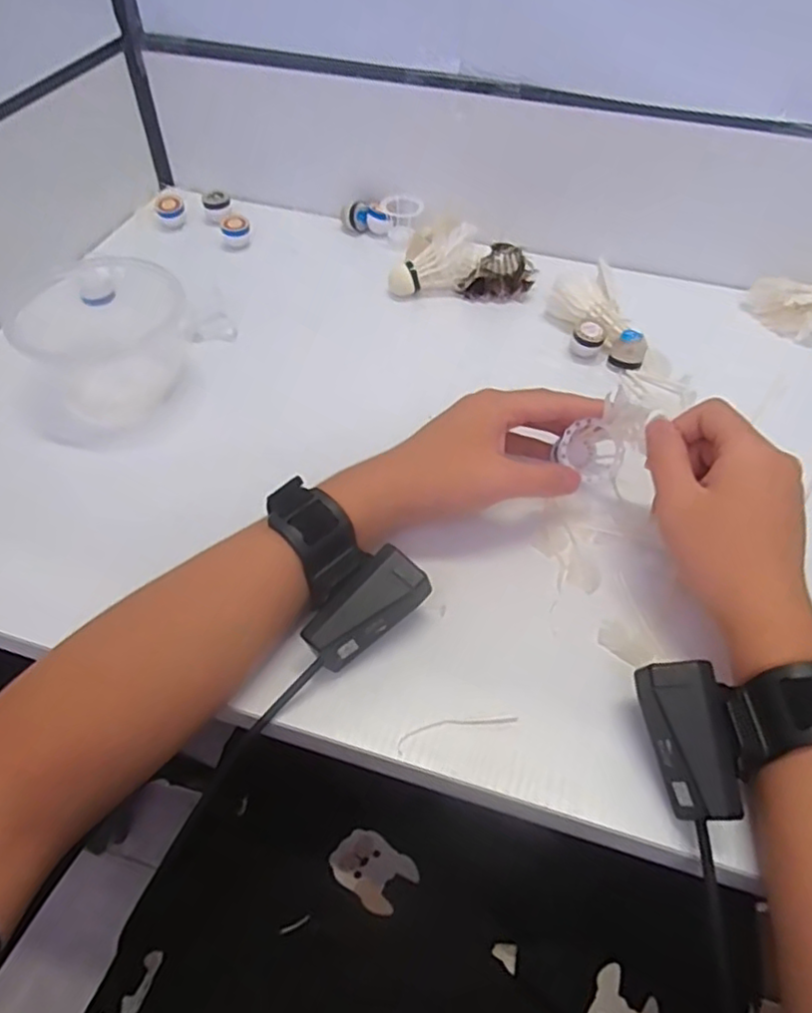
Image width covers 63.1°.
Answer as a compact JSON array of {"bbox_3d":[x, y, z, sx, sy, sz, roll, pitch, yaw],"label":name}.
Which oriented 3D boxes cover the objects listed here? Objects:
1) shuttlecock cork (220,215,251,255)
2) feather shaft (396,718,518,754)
[{"bbox_3d":[-0.163,-0.262,0.634,0.028,0.027,0.029,-13,53,-11],"label":"shuttlecock cork"},{"bbox_3d":[0.026,0.115,0.345,0.064,0.004,0.011,-12,53,-10],"label":"feather shaft"}]

